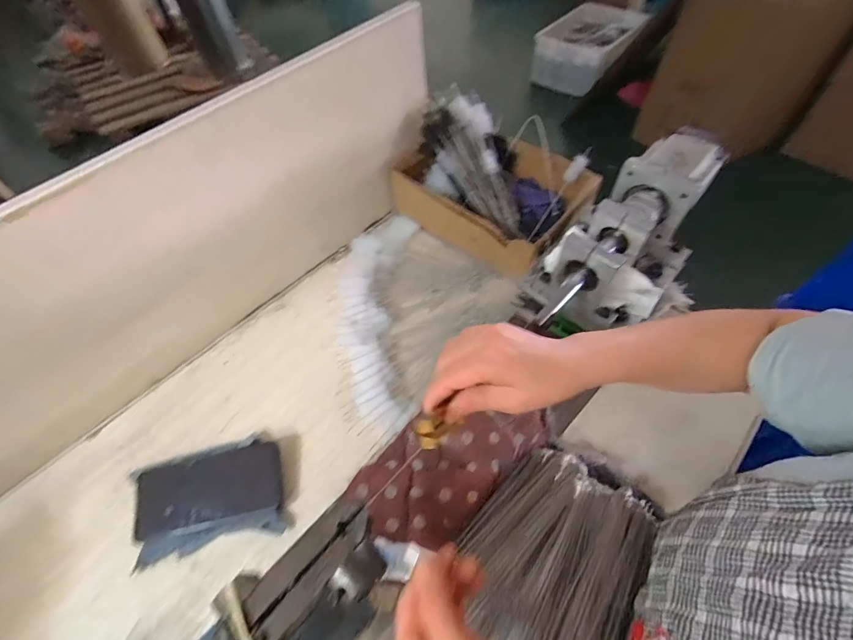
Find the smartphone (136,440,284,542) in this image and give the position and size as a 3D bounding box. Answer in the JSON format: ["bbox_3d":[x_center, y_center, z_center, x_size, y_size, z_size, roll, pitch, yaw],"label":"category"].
[{"bbox_3d":[-0.249,0.194,0.443,0.156,0.016,0.074,-15,69,-6],"label":"smartphone"}]

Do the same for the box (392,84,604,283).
[{"bbox_3d":[0.103,-0.212,0.607,0.283,0.135,0.197,35,65,24],"label":"box"}]

